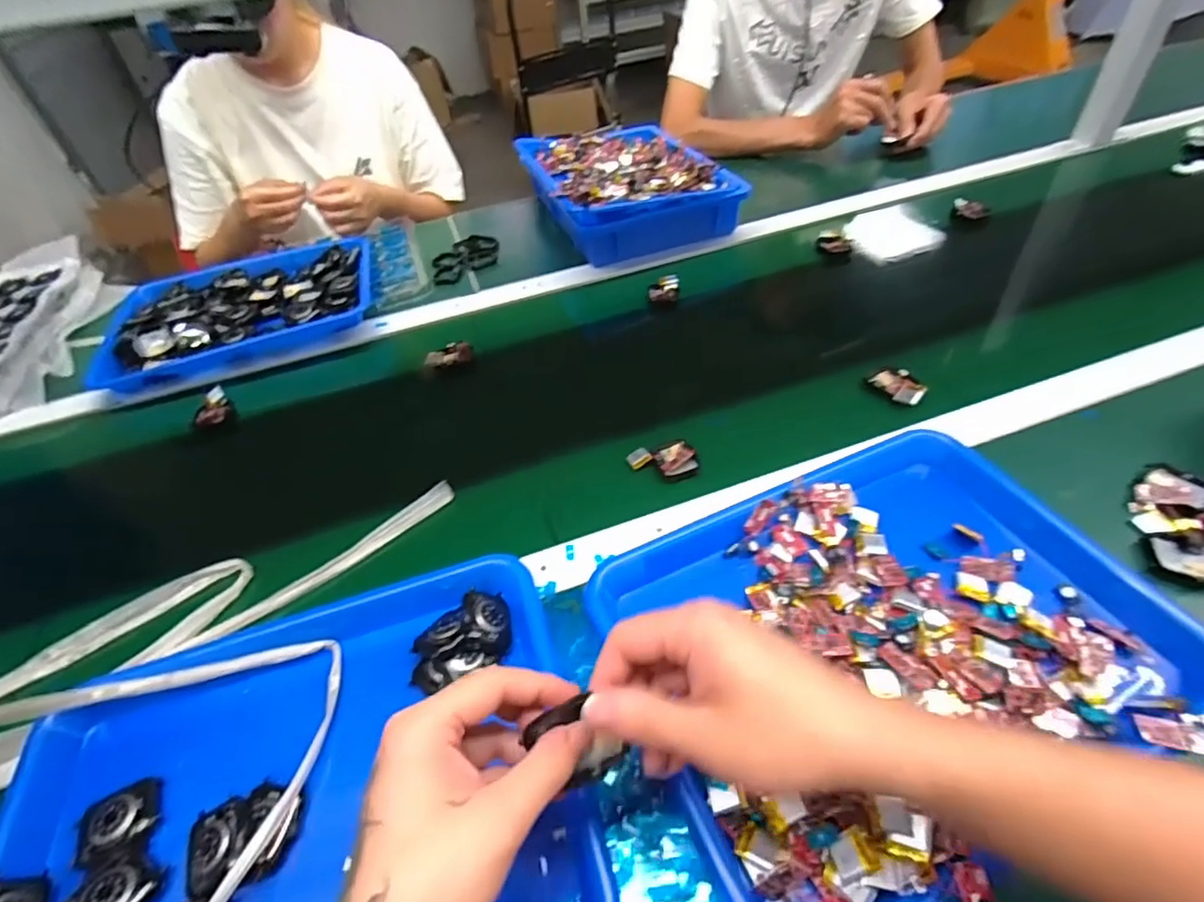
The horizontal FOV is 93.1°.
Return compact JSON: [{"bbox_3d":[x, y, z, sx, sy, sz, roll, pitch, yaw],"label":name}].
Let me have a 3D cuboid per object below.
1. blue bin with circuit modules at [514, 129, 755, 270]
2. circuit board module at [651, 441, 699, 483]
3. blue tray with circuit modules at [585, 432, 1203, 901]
[{"bbox_3d":[0.031,-0.404,0.855,0.241,0.083,0.308,-19,48,-10],"label":"blue bin with circuit modules"},{"bbox_3d":[0.067,0.008,0.516,0.035,0.013,0.040,-17,47,-9],"label":"circuit board module"},{"bbox_3d":[0.180,0.121,0.369,0.318,0.041,0.251,-21,48,-12],"label":"blue tray with circuit modules"}]

